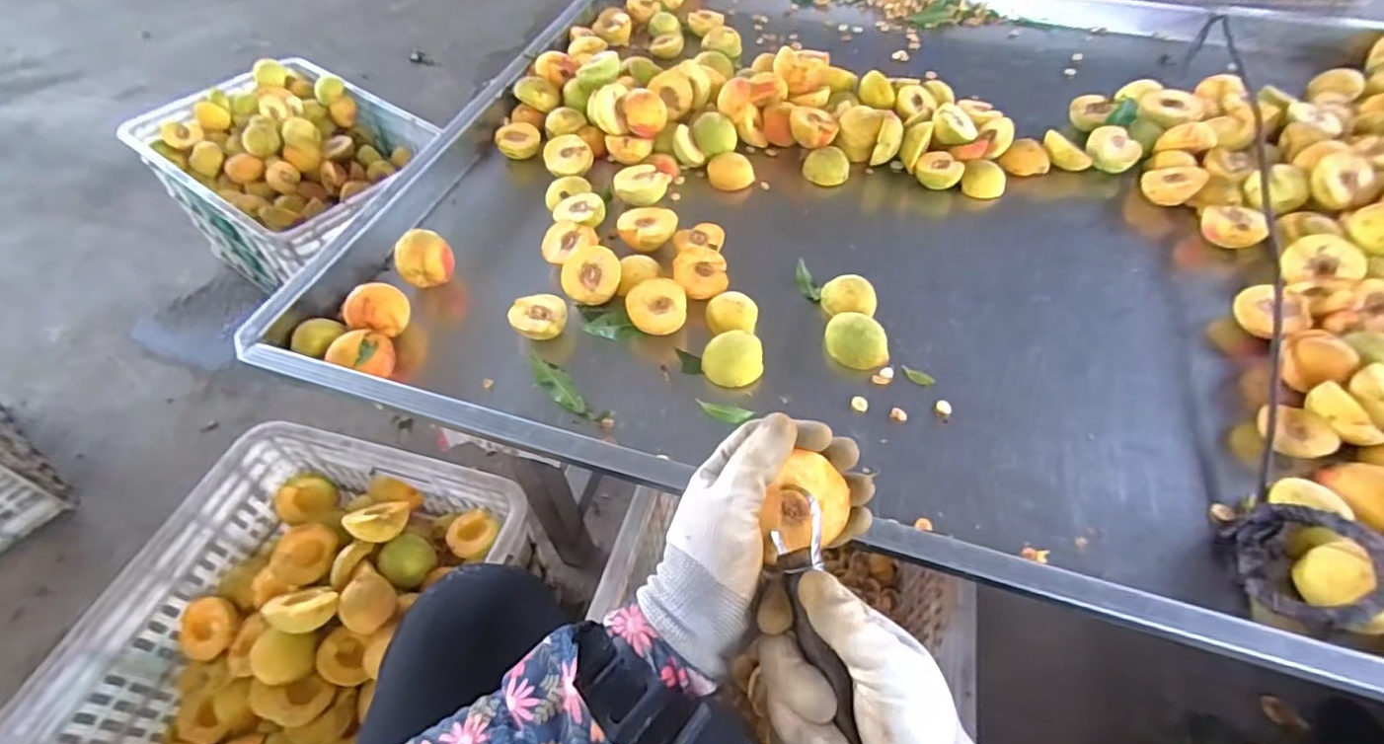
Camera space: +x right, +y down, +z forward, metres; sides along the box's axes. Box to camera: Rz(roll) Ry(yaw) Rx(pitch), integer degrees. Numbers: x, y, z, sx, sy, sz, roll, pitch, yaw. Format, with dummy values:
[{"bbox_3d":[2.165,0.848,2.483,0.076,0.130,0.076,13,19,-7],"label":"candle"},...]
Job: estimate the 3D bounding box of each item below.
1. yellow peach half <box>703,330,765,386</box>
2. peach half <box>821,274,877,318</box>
[{"bbox_3d":[0.040,-0.014,0.602,0.057,0.028,0.048,5,53,3],"label":"yellow peach half"},{"bbox_3d":[0.169,-0.080,0.661,0.051,0.024,0.055,-13,54,-10],"label":"peach half"}]

